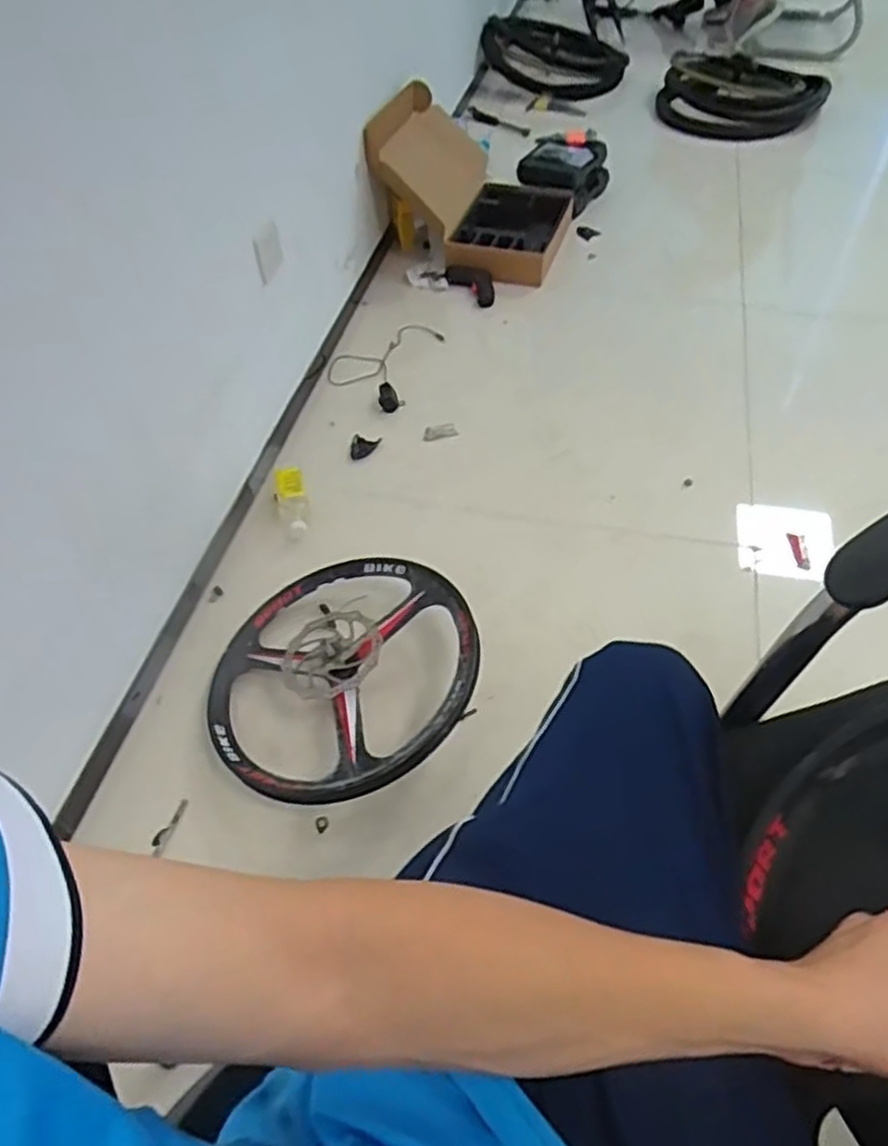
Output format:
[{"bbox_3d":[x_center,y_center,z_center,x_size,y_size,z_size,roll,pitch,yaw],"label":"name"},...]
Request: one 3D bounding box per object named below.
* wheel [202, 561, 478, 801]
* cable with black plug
[{"bbox_3d":[-0.153,0.152,1.114,0.405,0.099,0.403,-1,51,1],"label":"wheel"},{"bbox_3d":[-0.110,-0.492,1.745,0.239,0.049,0.310,31,59,26],"label":"cable with black plug"}]

